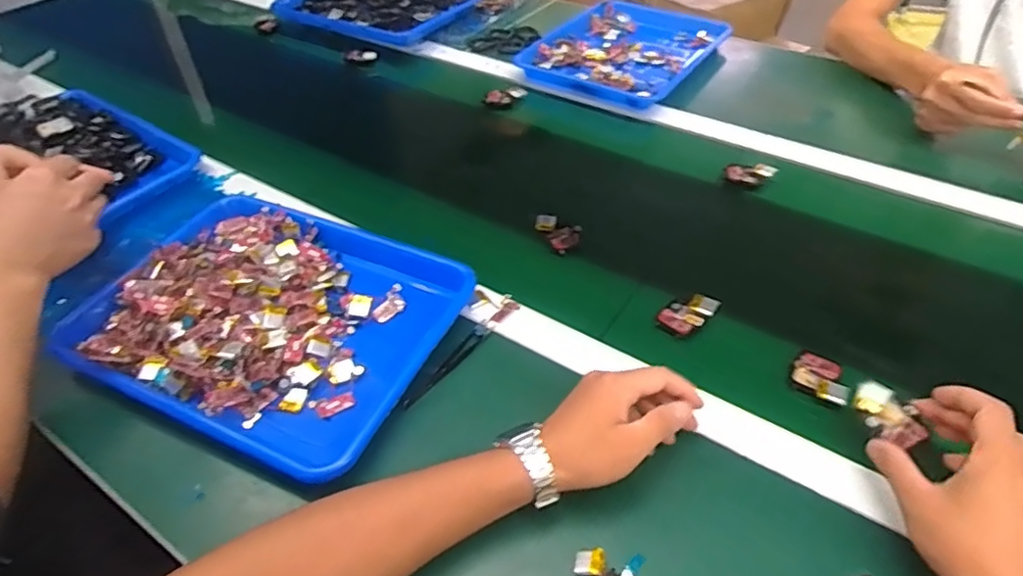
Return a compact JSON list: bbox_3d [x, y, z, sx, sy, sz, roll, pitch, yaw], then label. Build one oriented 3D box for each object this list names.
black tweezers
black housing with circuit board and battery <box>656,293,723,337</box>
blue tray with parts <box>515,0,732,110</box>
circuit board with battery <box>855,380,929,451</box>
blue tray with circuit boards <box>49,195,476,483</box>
[{"bbox_3d":[-0.056,0.070,0.546,0.012,0.012,0.114,25,52,24],"label":"black tweezers"},{"bbox_3d":[0.170,0.024,0.580,0.043,0.013,0.056,31,55,29],"label":"black housing with circuit board and battery"},{"bbox_3d":[0.196,-0.397,0.985,0.247,0.035,0.345,25,52,24],"label":"blue tray with parts"},{"bbox_3d":[0.281,0.095,0.448,0.032,0.015,0.052,-33,53,-26],"label":"circuit board with battery"},{"bbox_3d":[-0.229,0.025,0.583,0.335,0.056,0.263,17,49,18],"label":"blue tray with circuit boards"}]

